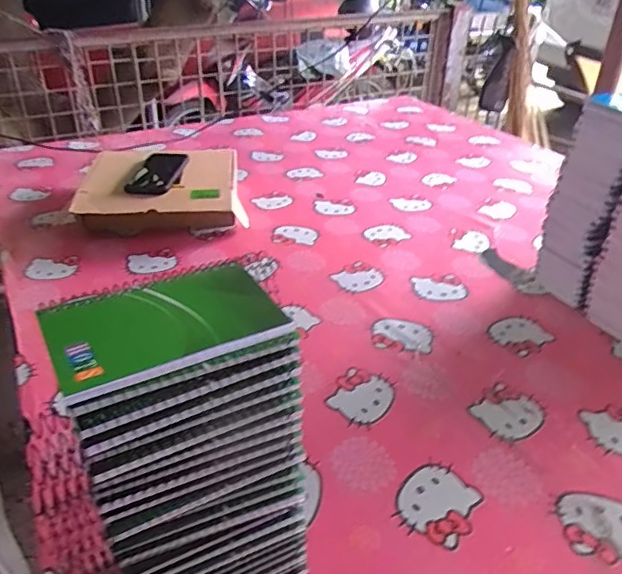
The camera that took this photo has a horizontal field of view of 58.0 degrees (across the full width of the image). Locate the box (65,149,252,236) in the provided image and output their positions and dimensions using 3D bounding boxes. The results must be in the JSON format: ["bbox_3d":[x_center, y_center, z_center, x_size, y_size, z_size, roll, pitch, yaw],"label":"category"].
[{"bbox_3d":[-0.267,-0.172,1.034,0.275,0.085,0.222,-2,33,-6],"label":"box"}]

